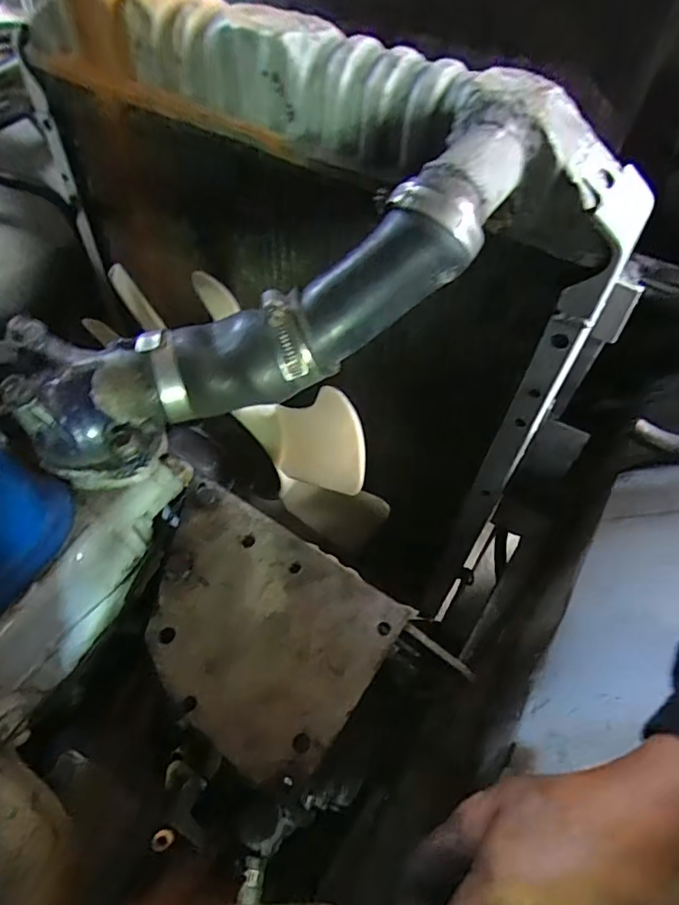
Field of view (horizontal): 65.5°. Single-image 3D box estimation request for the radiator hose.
[{"bbox_3d":[0.003,-0.104,0.309,0.264,0.051,0.070,-35,57,5],"label":"radiator hose"}]

